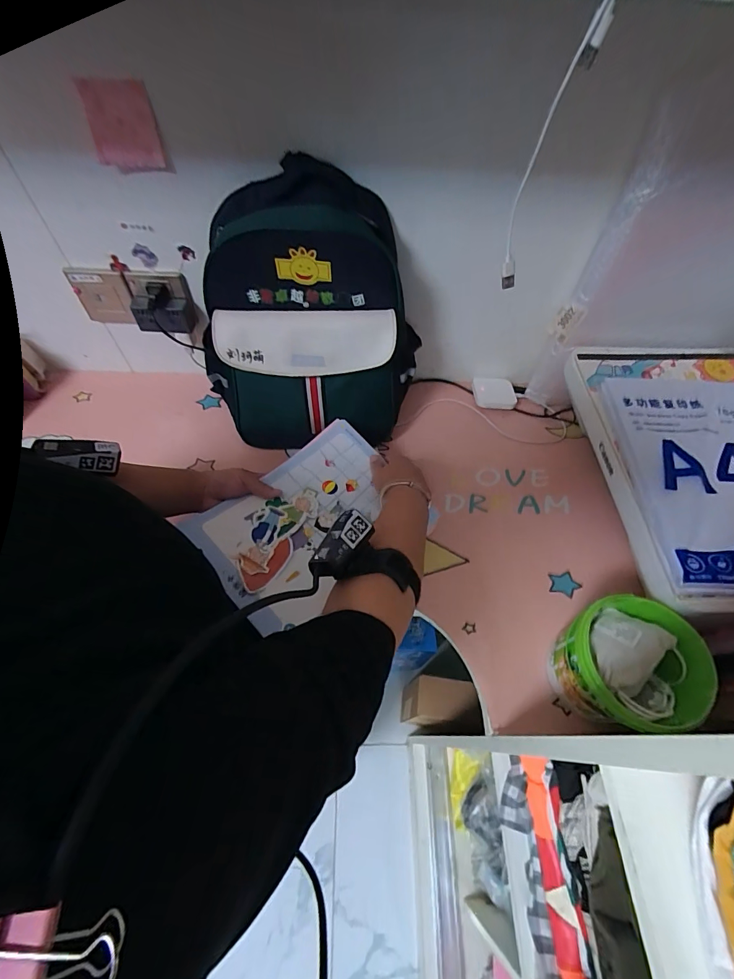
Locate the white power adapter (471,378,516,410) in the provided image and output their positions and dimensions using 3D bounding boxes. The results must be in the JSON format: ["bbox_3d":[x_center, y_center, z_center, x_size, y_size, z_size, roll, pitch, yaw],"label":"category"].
[{"bbox_3d":[0.242,-0.176,0.749,0.079,0.034,0.053,1,58,-3],"label":"white power adapter"}]

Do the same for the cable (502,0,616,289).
[{"bbox_3d":[0.145,-0.266,0.336,0.025,0.204,0.025,18,58,8],"label":"cable"}]

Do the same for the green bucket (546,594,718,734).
[{"bbox_3d":[0.297,0.208,0.468,0.136,0.121,0.126,2,58,-3],"label":"green bucket"}]

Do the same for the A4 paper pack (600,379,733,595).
[{"bbox_3d":[0.439,-0.021,0.490,0.226,0.028,0.294,1,58,-3],"label":"A4 paper pack"}]

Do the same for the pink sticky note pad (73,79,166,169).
[{"bbox_3d":[-0.291,-0.432,0.475,0.081,0.076,0.011,7,41,6],"label":"pink sticky note pad"}]

